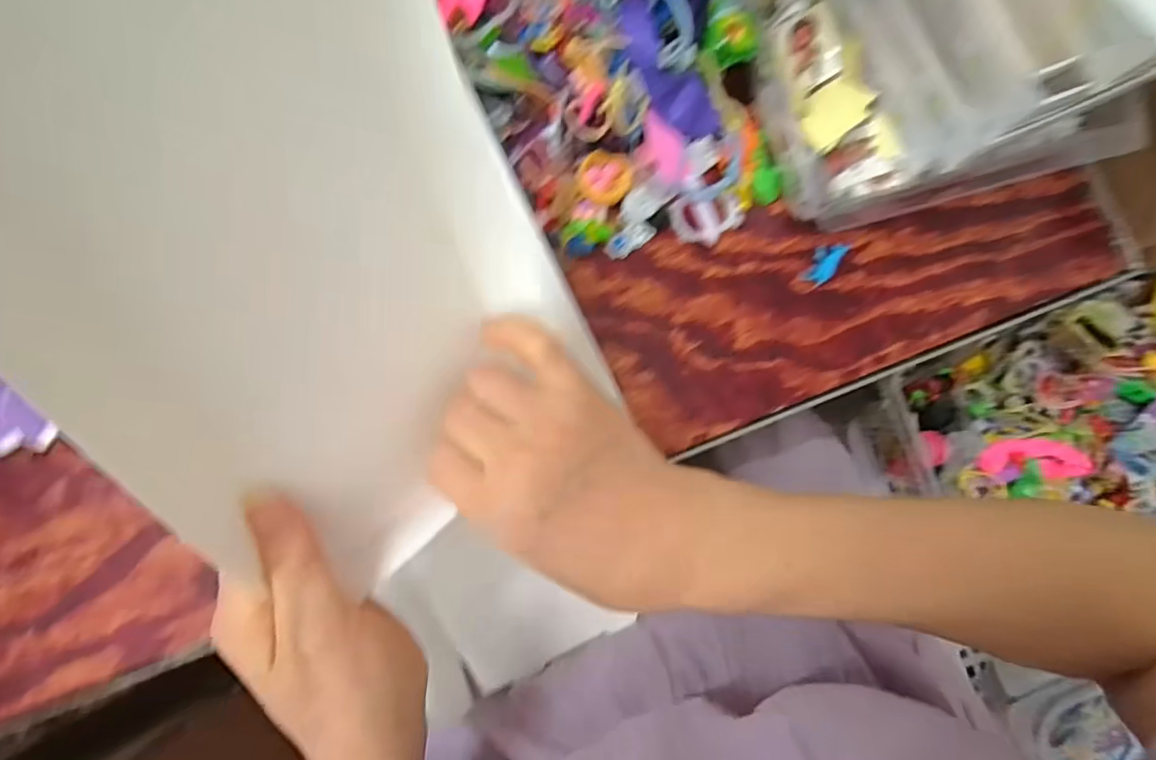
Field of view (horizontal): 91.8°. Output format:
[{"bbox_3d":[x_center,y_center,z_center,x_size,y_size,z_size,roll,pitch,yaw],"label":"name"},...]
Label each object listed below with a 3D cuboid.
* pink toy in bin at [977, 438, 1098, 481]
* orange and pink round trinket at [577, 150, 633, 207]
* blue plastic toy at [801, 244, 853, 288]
[{"bbox_3d":[0.469,0.080,0.576,0.095,0.030,0.039,6,85,-2],"label":"pink toy in bin"},{"bbox_3d":[0.016,-0.128,0.357,0.032,0.010,0.031,15,100,-9],"label":"orange and pink round trinket"},{"bbox_3d":[0.162,-0.077,0.367,0.017,0.007,0.032,30,84,1],"label":"blue plastic toy"}]

